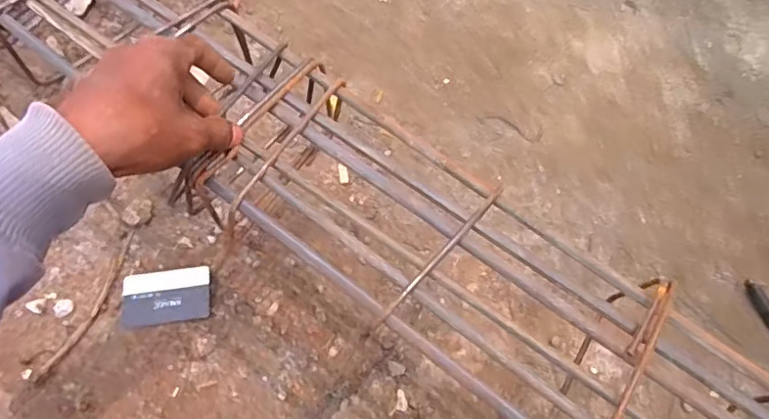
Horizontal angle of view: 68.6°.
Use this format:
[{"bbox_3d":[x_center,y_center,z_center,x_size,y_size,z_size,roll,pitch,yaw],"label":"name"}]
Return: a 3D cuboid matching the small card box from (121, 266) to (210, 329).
[{"bbox_3d":[-0.222,0.089,0.575,0.086,0.010,0.055,-5,65,-5],"label":"small card box"}]

